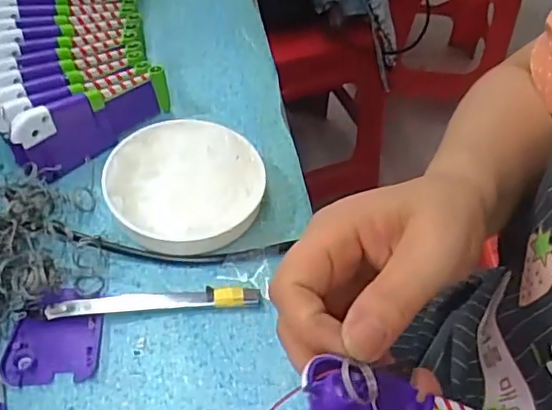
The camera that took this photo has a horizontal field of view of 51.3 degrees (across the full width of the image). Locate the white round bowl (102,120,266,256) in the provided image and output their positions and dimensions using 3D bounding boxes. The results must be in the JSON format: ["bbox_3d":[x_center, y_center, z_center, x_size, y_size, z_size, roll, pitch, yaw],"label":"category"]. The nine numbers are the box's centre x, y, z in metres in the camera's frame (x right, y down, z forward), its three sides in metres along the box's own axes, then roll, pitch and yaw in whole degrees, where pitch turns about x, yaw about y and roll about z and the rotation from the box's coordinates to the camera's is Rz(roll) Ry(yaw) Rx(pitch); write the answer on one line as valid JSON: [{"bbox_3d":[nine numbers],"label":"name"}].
[{"bbox_3d":[-0.061,-0.016,0.398,0.101,0.025,0.109,3,51,-3],"label":"white round bowl"}]

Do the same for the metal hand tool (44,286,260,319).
[{"bbox_3d":[-0.074,0.059,0.353,0.126,0.011,0.014,-2,51,-7],"label":"metal hand tool"}]

